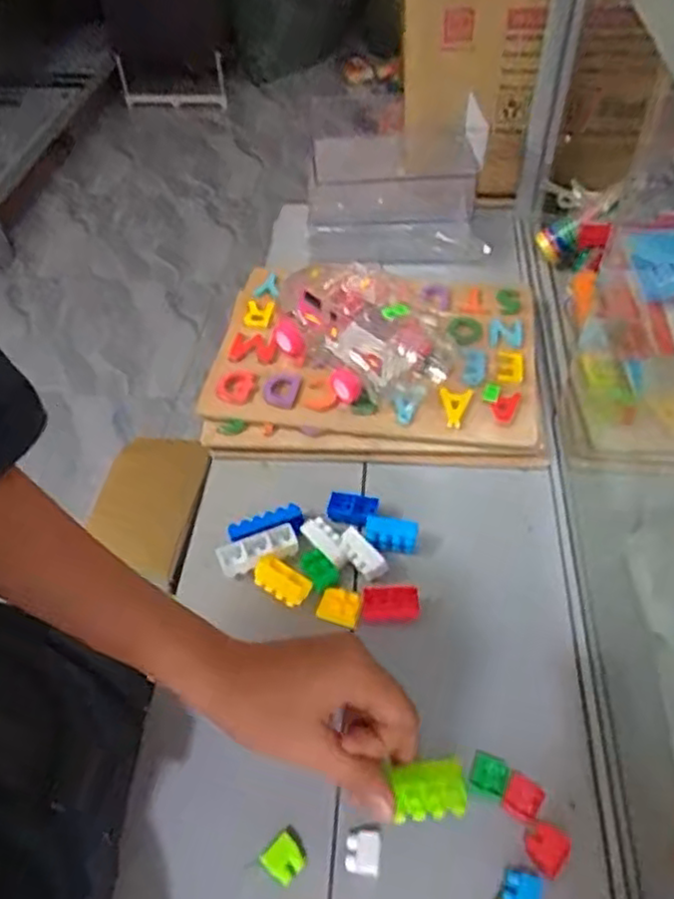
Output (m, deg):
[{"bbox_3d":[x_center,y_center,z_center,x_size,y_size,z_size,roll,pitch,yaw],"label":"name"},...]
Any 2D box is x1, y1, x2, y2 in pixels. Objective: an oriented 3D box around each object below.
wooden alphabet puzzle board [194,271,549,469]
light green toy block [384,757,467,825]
[{"bbox_3d":[0.035,-0.093,0.649,0.303,0.019,0.226,2,49,4],"label":"wooden alphabet puzzle board"},{"bbox_3d":[0.044,0.166,0.334,0.033,0.016,0.024,-4,49,-1],"label":"light green toy block"}]

